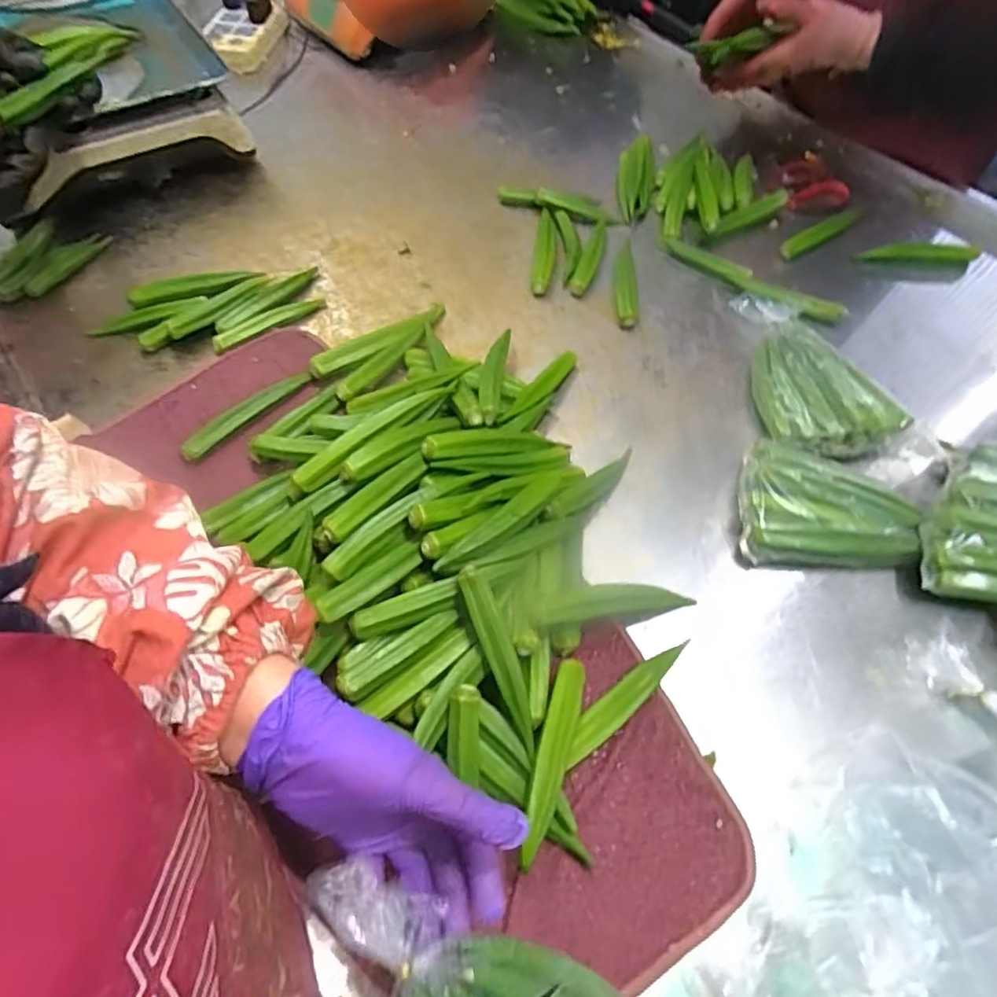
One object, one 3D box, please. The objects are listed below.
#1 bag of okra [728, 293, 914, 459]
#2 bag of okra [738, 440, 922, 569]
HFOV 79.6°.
[{"bbox_3d":[0.320,-0.141,0.617,0.119,0.062,0.221,1,61,-2],"label":"bag of okra"},{"bbox_3d":[0.285,0.007,0.530,0.154,0.056,0.105,4,61,0],"label":"bag of okra"}]

